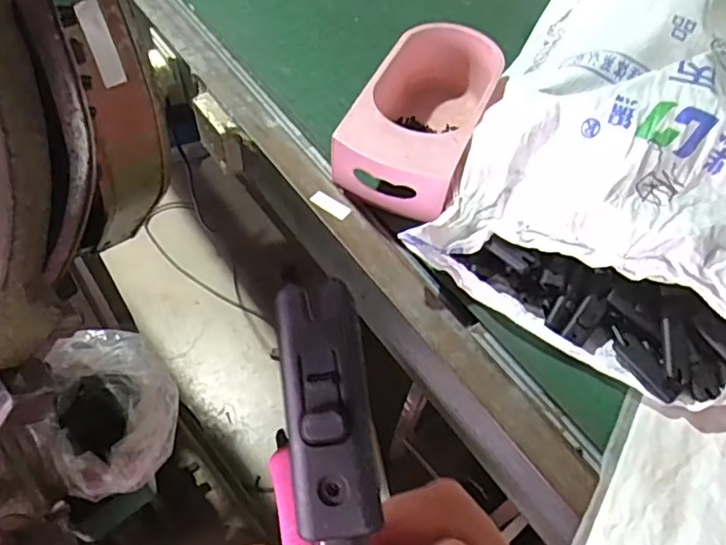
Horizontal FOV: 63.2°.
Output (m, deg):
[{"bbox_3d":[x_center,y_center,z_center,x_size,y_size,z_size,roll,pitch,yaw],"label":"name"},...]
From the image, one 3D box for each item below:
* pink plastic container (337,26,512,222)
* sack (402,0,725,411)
[{"bbox_3d":[0.085,-0.208,0.786,0.151,0.109,0.297,22,57,9],"label":"pink plastic container"},{"bbox_3d":[0.424,-0.225,0.753,0.453,0.217,0.740,25,58,12],"label":"sack"}]

